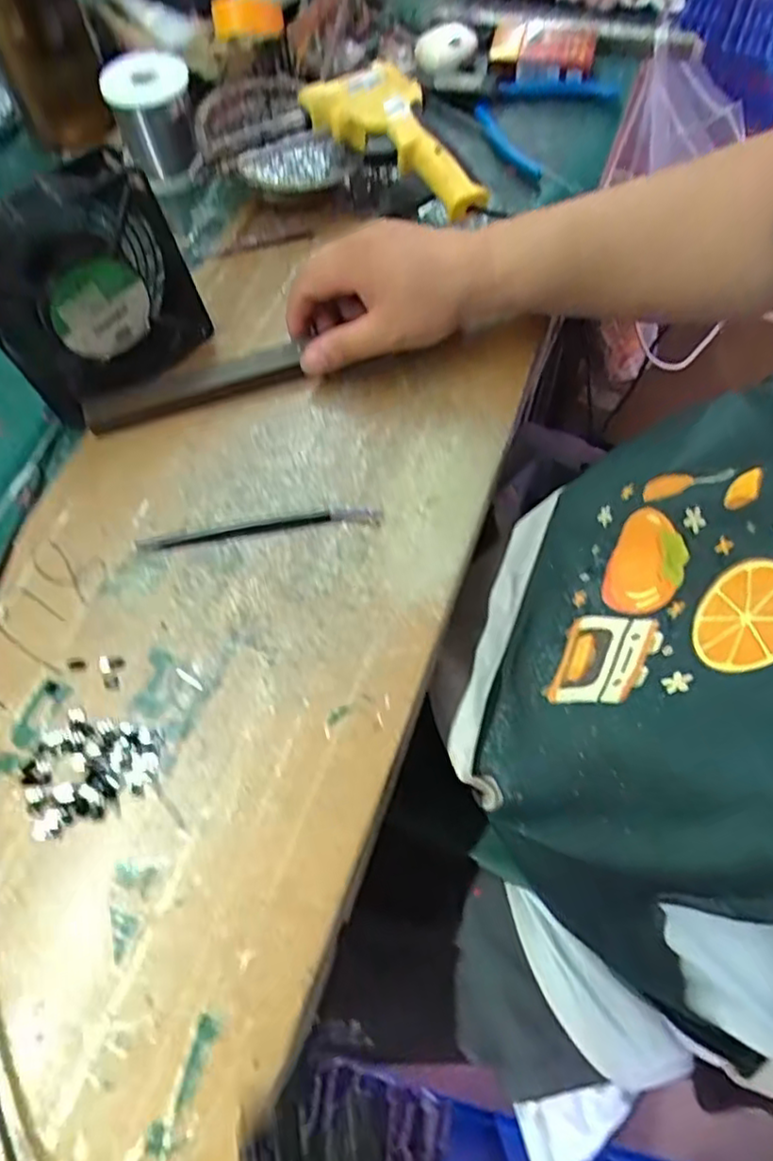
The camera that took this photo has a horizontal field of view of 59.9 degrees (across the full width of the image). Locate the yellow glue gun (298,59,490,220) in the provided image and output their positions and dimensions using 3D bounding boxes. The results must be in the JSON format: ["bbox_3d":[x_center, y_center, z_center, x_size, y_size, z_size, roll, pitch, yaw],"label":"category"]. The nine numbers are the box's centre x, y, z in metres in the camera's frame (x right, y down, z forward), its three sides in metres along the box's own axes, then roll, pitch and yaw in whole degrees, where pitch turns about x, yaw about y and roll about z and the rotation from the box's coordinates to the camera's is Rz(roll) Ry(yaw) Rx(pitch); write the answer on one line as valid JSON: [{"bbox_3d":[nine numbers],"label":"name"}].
[{"bbox_3d":[0.005,-0.328,0.503,0.087,0.032,0.160,-27,65,-11],"label":"yellow glue gun"}]

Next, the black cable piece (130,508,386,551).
[{"bbox_3d":[-0.075,-0.031,0.402,0.142,0.005,0.014,-8,63,-2],"label":"black cable piece"}]

